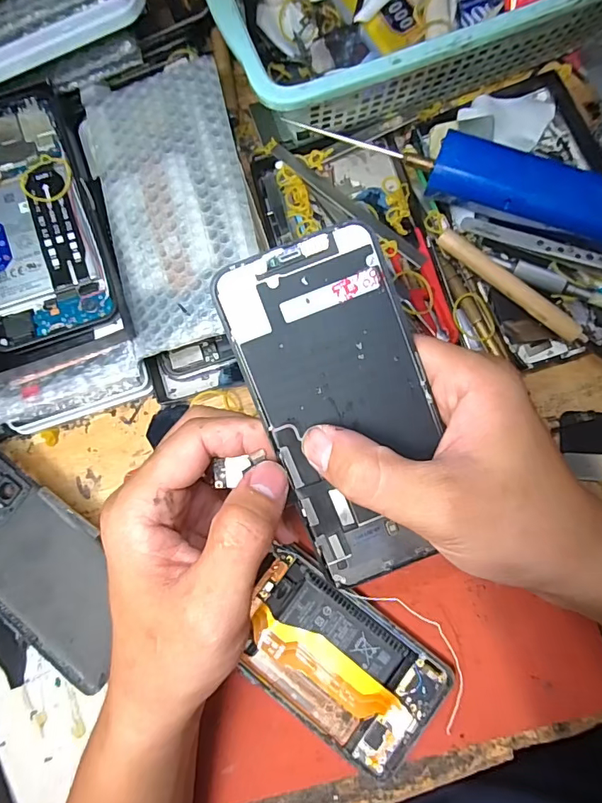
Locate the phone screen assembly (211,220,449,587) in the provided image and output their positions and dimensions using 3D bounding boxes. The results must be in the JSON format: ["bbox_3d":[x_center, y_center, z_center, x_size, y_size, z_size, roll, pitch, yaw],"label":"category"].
[{"bbox_3d":[0.020,0.003,0.191,0.069,0.004,0.141,-19,96,-1],"label":"phone screen assembly"}]

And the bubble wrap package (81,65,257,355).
[{"bbox_3d":[-0.076,-0.118,0.273,0.088,0.018,0.167,-14,81,2],"label":"bubble wrap package"}]

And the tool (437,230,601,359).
[{"bbox_3d":[0.132,-0.062,0.273,0.120,0.015,0.011,40,87,9],"label":"tool"}]

